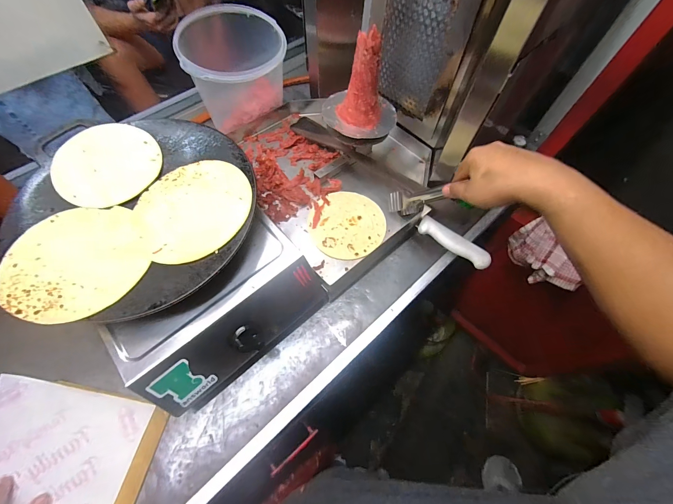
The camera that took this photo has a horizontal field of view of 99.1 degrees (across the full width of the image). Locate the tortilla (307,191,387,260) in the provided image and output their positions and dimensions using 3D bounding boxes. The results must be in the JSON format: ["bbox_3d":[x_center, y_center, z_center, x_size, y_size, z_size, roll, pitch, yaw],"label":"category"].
[{"bbox_3d":[0.023,-0.053,0.547,0.141,0.007,0.139,1,62,-3],"label":"tortilla"}]

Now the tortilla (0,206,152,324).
[{"bbox_3d":[-0.345,0.008,0.380,0.154,0.009,0.176,-27,64,-20],"label":"tortilla"}]

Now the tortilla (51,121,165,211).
[{"bbox_3d":[-0.358,-0.137,0.450,0.144,0.008,0.145,2,73,-7],"label":"tortilla"}]

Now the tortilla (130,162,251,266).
[{"bbox_3d":[-0.209,-0.067,0.423,0.166,0.008,0.166,-31,66,-9],"label":"tortilla"}]

